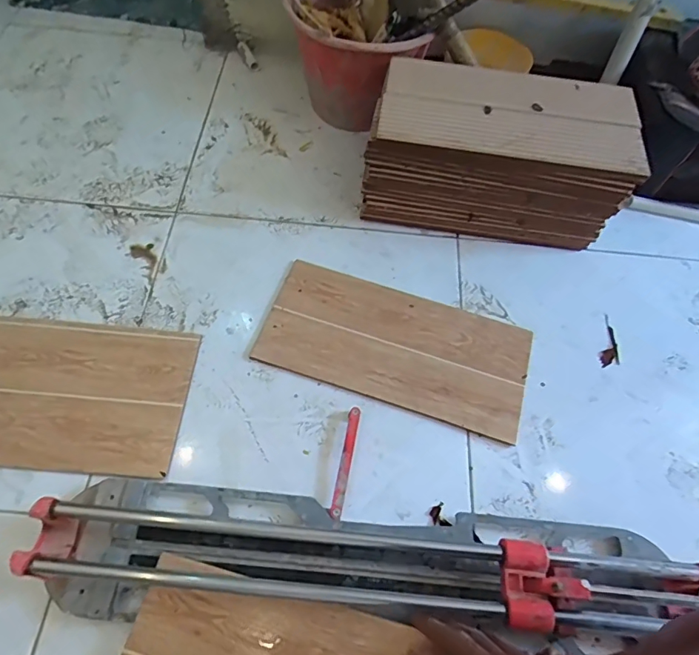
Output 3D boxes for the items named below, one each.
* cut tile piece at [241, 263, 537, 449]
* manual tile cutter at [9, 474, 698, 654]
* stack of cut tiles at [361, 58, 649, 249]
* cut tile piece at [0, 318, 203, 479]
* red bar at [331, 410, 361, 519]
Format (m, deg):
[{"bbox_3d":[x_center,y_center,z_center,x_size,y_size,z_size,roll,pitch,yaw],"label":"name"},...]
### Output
[{"bbox_3d":[0.069,0.028,0.697,0.386,0.012,0.185,17,62,6],"label":"cut tile piece"},{"bbox_3d":[0.021,0.267,0.529,0.720,0.101,0.139,4,61,1],"label":"manual tile cutter"},{"bbox_3d":[0.238,-0.291,0.781,0.400,0.184,0.204,8,61,1],"label":"stack of cut tiles"},{"bbox_3d":[-0.425,0.087,0.638,0.392,0.012,0.206,5,61,-1],"label":"cut tile piece"},{"bbox_3d":[-0.005,0.176,0.608,0.014,0.019,0.140,12,61,3],"label":"red bar"}]

